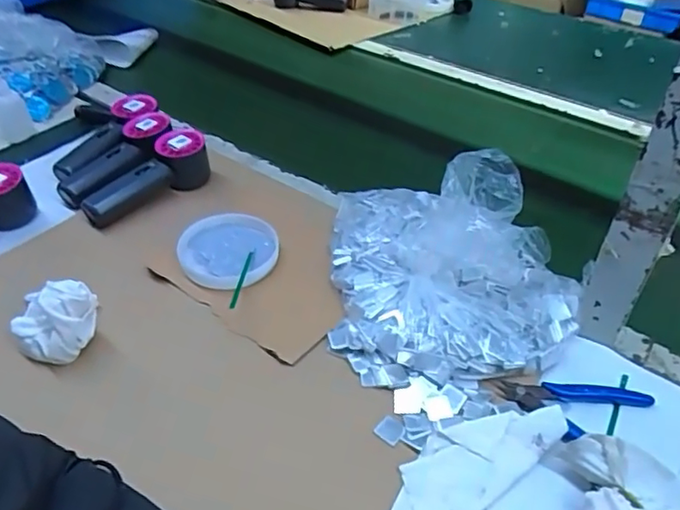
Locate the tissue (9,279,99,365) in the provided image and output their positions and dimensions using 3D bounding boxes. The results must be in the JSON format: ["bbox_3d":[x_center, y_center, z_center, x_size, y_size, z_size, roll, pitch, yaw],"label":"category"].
[{"bbox_3d":[-0.248,0.060,0.494,0.067,0.066,0.046,7,41,6],"label":"tissue"}]

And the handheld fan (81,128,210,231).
[{"bbox_3d":[-0.221,-0.090,0.667,0.054,0.053,0.153,28,47,27],"label":"handheld fan"}]

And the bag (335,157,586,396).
[{"bbox_3d":[0.104,-0.018,0.547,0.219,0.138,0.257,1,40,-1],"label":"bag"}]

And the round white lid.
[{"bbox_3d":[-0.115,-0.001,0.599,0.099,0.026,0.099,1,40,-1],"label":"round white lid"}]

